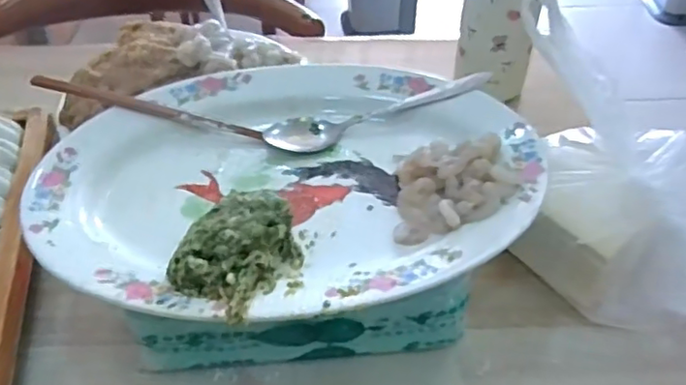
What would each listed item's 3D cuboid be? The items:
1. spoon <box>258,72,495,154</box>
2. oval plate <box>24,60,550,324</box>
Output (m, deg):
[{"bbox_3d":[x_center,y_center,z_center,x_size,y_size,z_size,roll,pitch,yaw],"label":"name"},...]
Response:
[{"bbox_3d":[0.028,-0.063,0.483,0.176,0.032,0.028,-10,46,-9],"label":"spoon"},{"bbox_3d":[-0.036,-0.014,0.434,0.329,0.038,0.241,-11,46,-10],"label":"oval plate"}]

